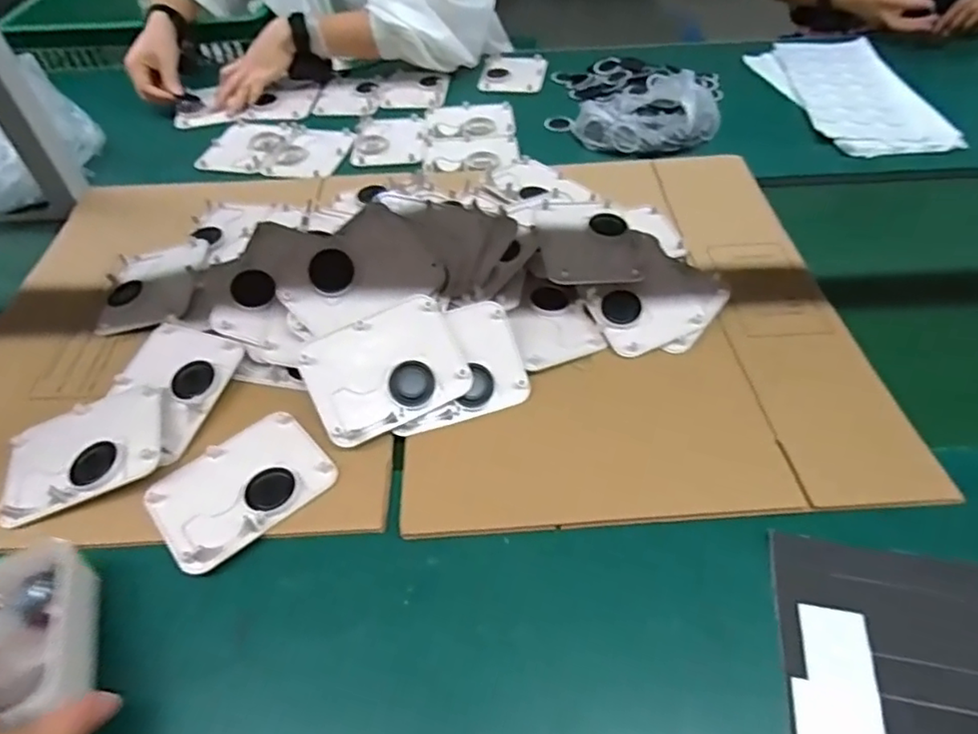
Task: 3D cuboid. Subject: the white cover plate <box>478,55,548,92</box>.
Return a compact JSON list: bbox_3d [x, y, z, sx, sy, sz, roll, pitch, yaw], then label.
[{"bbox_3d":[0.041,-0.480,0.982,0.101,0.009,0.131,6,49,9],"label":"white cover plate"}]

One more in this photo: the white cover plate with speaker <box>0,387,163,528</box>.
[{"bbox_3d":[-0.326,0.066,0.488,0.122,0.018,0.090,-19,50,-13],"label":"white cover plate with speaker"}]

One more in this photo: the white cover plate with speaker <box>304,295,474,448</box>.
[{"bbox_3d":[-0.087,0.003,0.508,0.126,0.008,0.095,-26,80,-12],"label":"white cover plate with speaker"}]

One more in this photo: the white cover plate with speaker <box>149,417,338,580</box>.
[{"bbox_3d":[-0.194,0.091,0.476,0.125,0.012,0.097,-36,56,-25],"label":"white cover plate with speaker"}]

